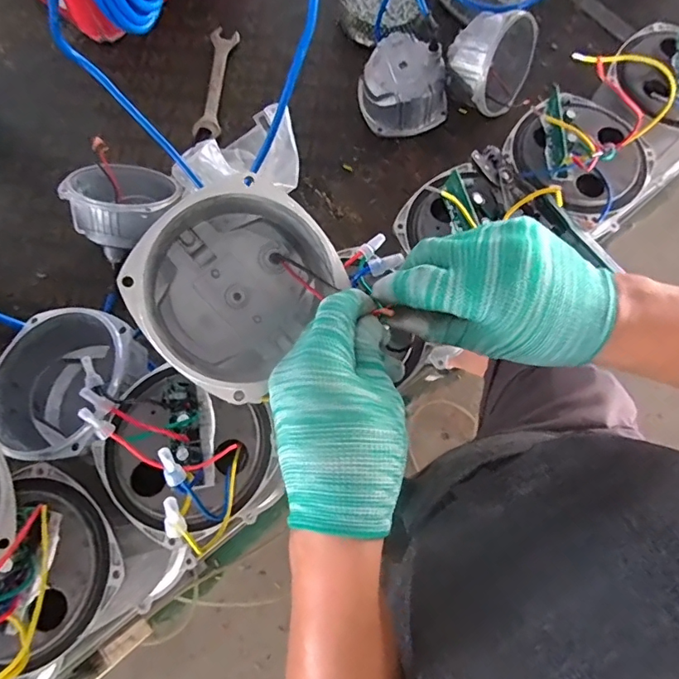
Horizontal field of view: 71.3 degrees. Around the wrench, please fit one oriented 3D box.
[{"bbox_3d":[-0.197,-0.413,0.757,0.044,0.010,0.217,5,73,0],"label":"wrench"}]

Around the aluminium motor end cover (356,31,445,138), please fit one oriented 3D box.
[{"bbox_3d":[0.099,-0.384,0.721,0.126,0.087,0.125,-19,74,-7],"label":"aluminium motor end cover"}]

